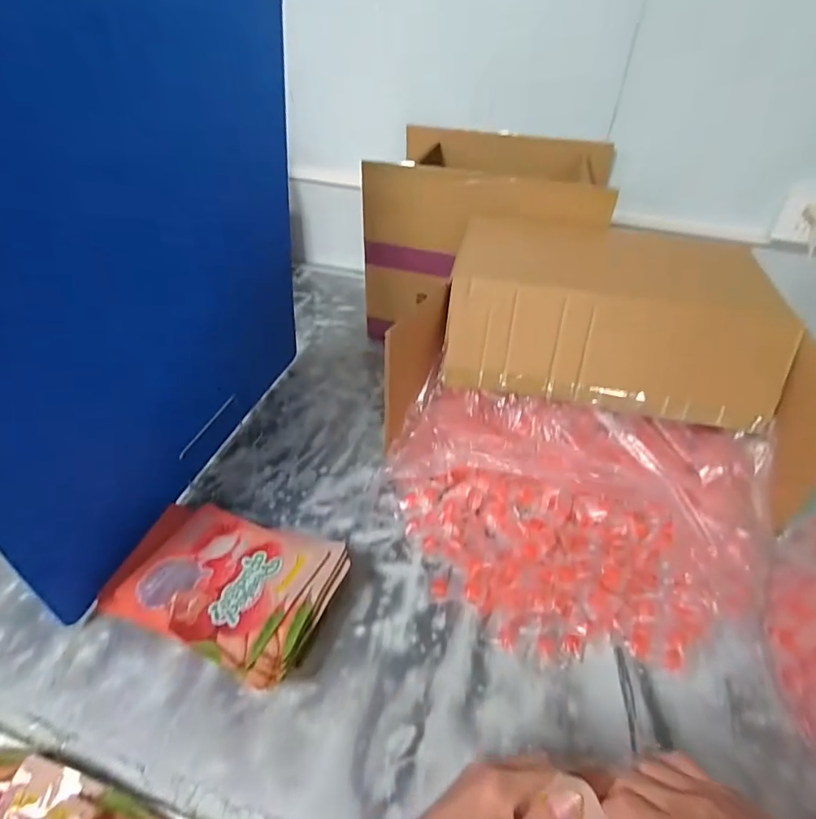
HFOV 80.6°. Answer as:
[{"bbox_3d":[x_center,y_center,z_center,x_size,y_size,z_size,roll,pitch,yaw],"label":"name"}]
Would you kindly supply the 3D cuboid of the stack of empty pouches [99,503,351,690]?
[{"bbox_3d":[-0.226,0.211,0.594,0.282,0.070,0.173,17,43,15],"label":"stack of empty pouches"}]

